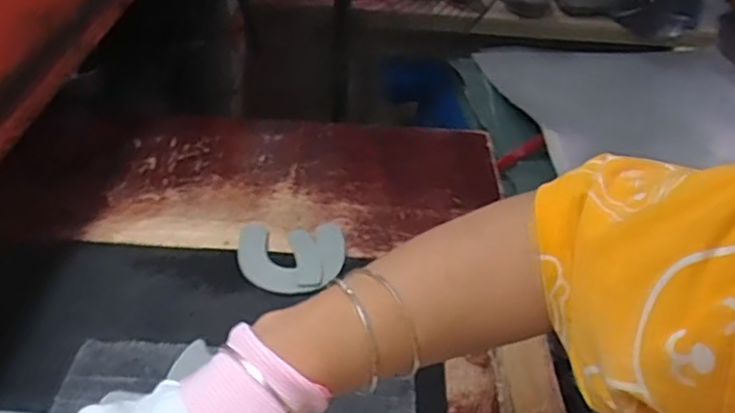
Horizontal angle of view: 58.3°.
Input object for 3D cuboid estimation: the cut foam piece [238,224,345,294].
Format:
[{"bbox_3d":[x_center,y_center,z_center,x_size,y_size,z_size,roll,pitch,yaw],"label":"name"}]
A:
[{"bbox_3d":[-0.064,0.041,0.565,0.090,0.007,0.099,2,32,-2],"label":"cut foam piece"}]

